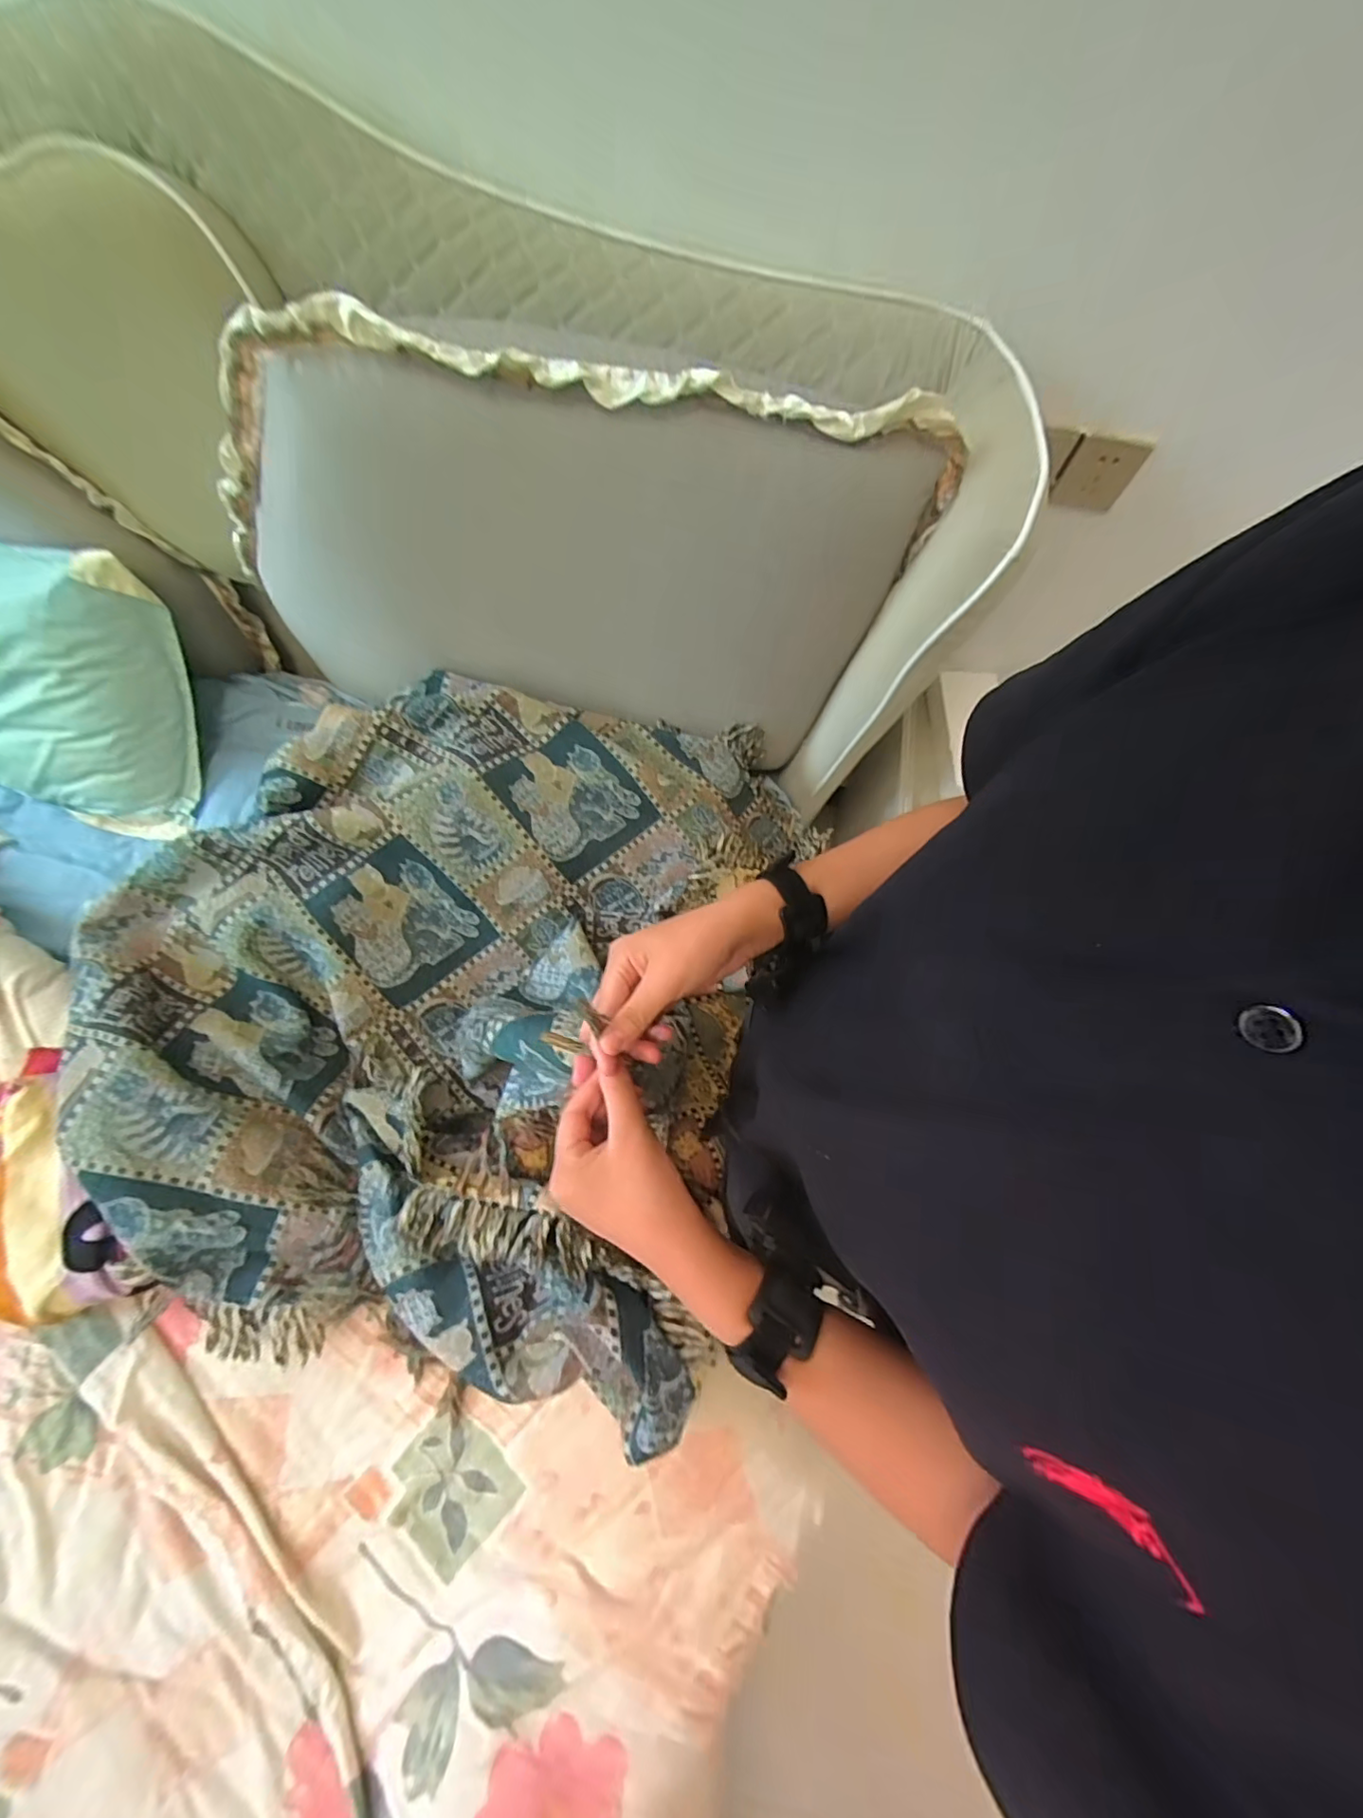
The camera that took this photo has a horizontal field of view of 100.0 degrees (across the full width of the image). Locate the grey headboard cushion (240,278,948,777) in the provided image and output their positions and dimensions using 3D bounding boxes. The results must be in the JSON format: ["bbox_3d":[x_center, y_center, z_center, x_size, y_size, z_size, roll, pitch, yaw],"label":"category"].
[{"bbox_3d":[-0.148,-0.408,0.695,0.809,0.460,0.084,6,70,1],"label":"grey headboard cushion"}]

